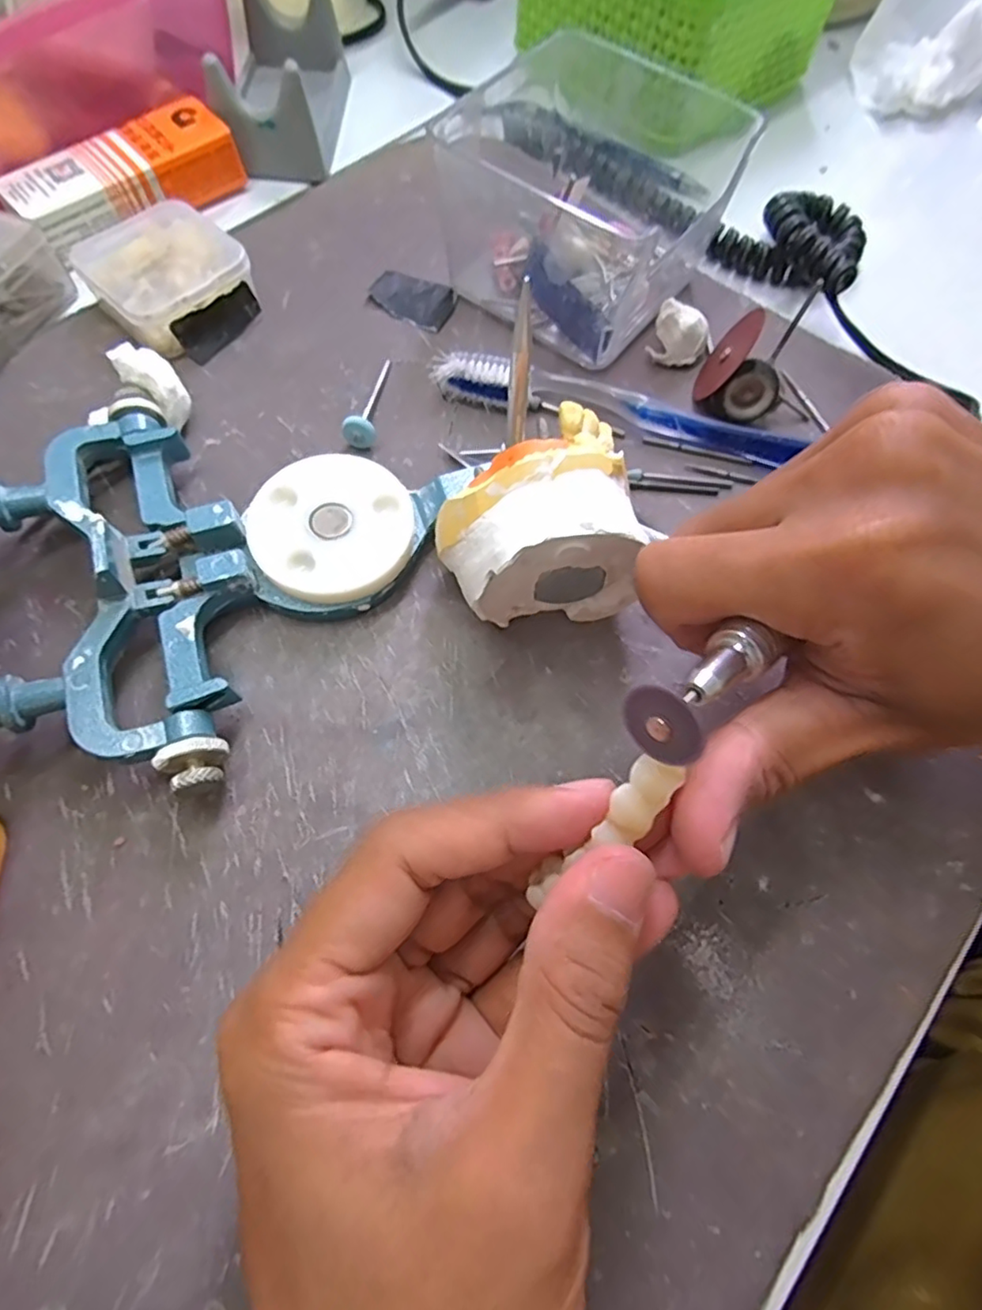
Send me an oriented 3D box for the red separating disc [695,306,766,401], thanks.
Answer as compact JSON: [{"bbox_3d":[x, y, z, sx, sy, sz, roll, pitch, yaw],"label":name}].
[{"bbox_3d":[0.095,-0.121,0.246,0.004,0.034,0.030,24,60,-20],"label":"red separating disc"}]

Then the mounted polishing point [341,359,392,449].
[{"bbox_3d":[-0.049,-0.103,0.242,0.012,0.012,0.046,4,67,-2],"label":"mounted polishing point"}]

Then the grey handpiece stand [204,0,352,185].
[{"bbox_3d":[-0.103,-0.286,0.304,0.049,0.038,0.097,4,67,-2],"label":"grey handpiece stand"}]

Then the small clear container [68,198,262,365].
[{"bbox_3d":[-0.132,-0.154,0.254,0.059,0.021,0.056,42,71,13],"label":"small clear container"}]

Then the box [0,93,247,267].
[{"bbox_3d":[-0.164,-0.214,0.276,0.037,0.026,0.096,41,71,13],"label":"box"}]

